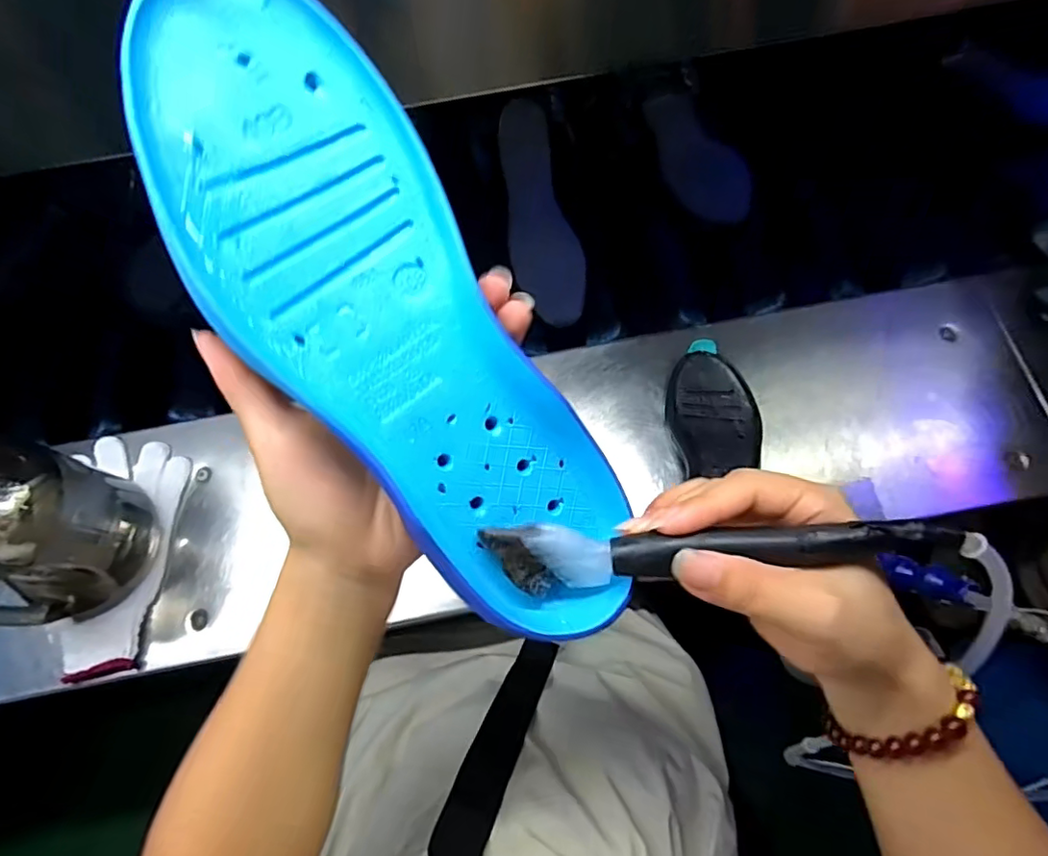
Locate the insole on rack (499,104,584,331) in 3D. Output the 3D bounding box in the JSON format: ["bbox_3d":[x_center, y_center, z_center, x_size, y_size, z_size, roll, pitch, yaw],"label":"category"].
[{"bbox_3d":[0.015,-0.245,0.654,0.076,0.023,0.254,-11,89,-4],"label":"insole on rack"}]

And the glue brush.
[{"bbox_3d":[0.075,0.048,0.224,0.176,0.028,0.023,-4,74,8],"label":"glue brush"}]

